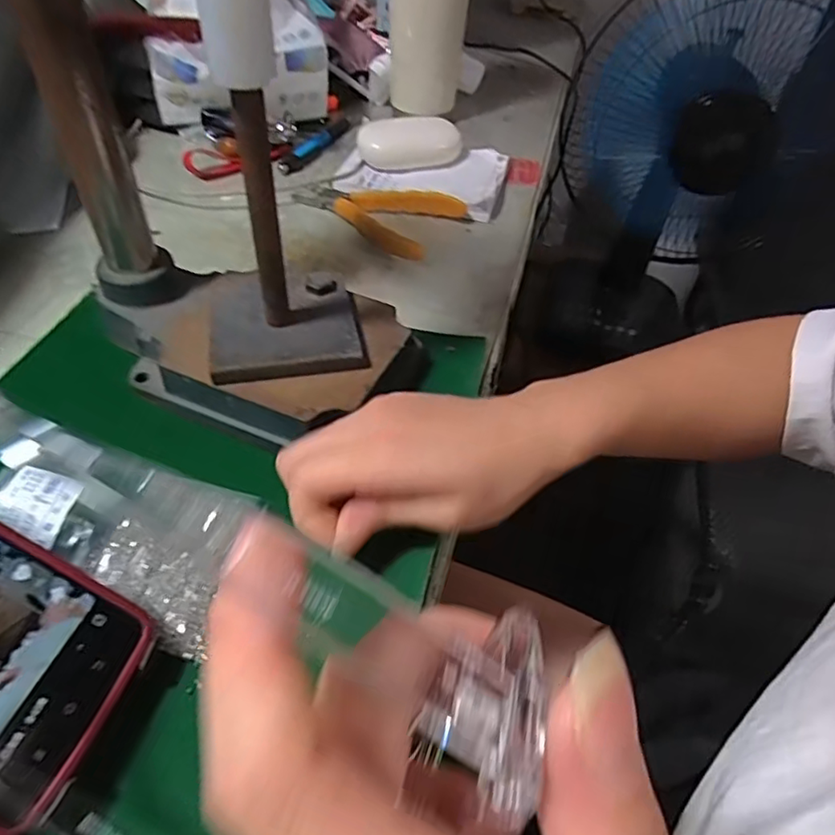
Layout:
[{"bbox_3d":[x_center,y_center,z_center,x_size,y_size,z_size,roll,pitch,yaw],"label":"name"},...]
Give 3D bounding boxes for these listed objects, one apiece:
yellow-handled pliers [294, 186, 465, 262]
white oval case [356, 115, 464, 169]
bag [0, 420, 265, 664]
[{"bbox_3d":[-0.037,-0.173,0.493,0.130,0.017,0.082,23,51,16],"label":"yellow-handled pliers"},{"bbox_3d":[-0.007,-0.252,0.551,0.094,0.035,0.035,-9,50,-11],"label":"white oval case"},{"bbox_3d":[-0.134,0.053,0.269,0.116,0.038,0.072,13,49,8],"label":"bag"}]

